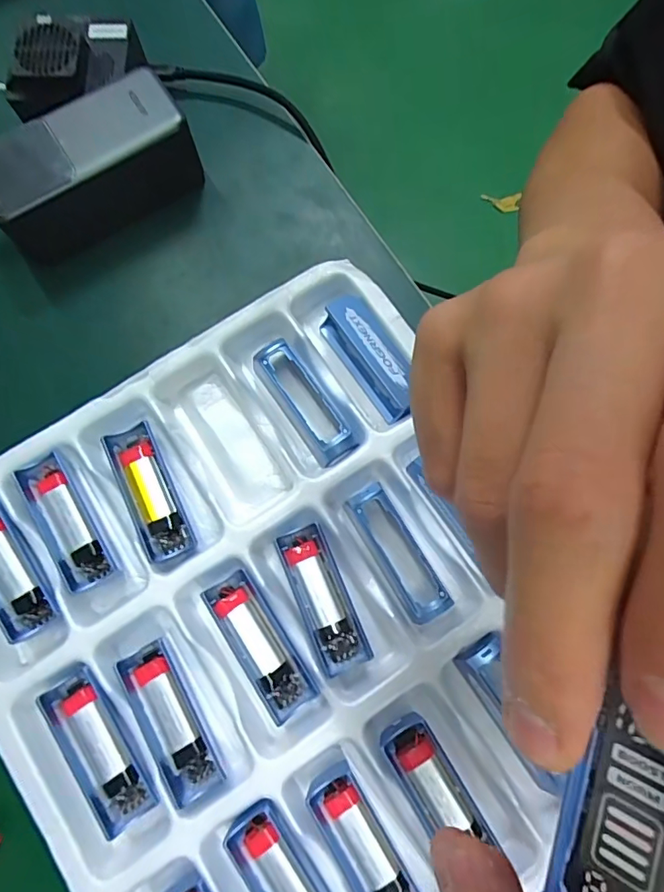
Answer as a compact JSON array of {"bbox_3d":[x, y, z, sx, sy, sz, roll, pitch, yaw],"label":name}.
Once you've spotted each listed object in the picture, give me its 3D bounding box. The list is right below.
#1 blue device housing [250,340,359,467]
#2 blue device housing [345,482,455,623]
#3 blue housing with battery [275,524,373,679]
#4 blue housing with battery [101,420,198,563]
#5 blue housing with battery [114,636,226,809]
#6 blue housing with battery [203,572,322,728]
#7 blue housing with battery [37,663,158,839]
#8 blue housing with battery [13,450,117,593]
[{"bbox_3d":[-0.015,-0.027,0.307,0.026,0.024,0.080,-35,80,-8],"label":"blue device housing"},{"bbox_3d":[0.039,0.060,0.291,0.026,0.023,0.082,-30,79,-7],"label":"blue device housing"},{"bbox_3d":[-0.005,0.083,0.283,0.026,0.014,0.079,-22,79,-5],"label":"blue housing with battery"},{"bbox_3d":[-0.107,0.026,0.296,0.026,0.017,0.080,-25,79,-6],"label":"blue housing with battery"},{"bbox_3d":[-0.086,0.145,0.273,0.028,0.021,0.079,-31,80,-7],"label":"blue housing with battery"},{"bbox_3d":[-0.040,0.108,0.280,0.026,0.017,0.078,-33,80,-7],"label":"blue housing with battery"},{"bbox_3d":[-0.122,0.157,0.266,0.029,0.015,0.081,-32,80,-7],"label":"blue housing with battery"},{"bbox_3d":[-0.152,0.043,0.291,0.026,0.018,0.074,-29,79,-7],"label":"blue housing with battery"}]

